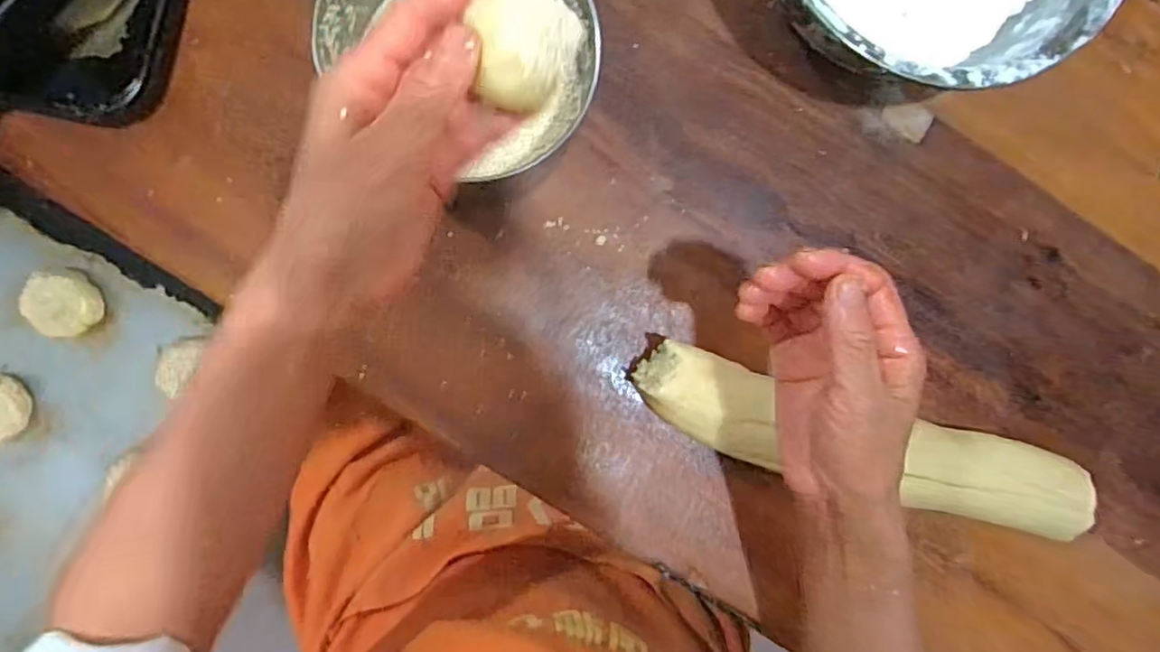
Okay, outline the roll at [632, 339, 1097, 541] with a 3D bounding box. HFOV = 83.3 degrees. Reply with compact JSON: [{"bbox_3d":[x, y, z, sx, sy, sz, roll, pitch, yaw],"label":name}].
[{"bbox_3d":[0.181,0.076,0.413,0.304,0.043,0.055,16,88,-7],"label":"roll"}]

